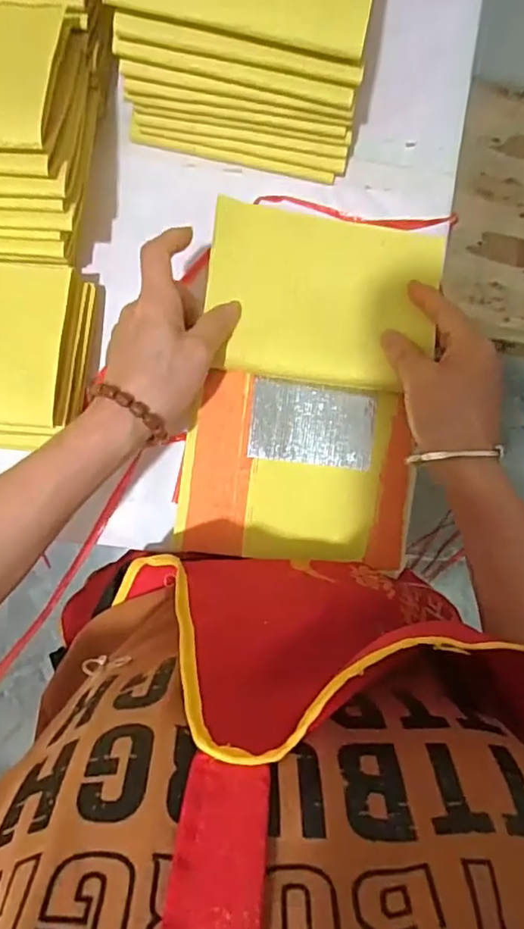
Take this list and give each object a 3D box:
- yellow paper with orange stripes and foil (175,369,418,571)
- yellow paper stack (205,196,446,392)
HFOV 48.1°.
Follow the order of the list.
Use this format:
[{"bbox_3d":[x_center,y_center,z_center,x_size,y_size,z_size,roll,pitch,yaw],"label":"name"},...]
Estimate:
[{"bbox_3d":[0.026,0.004,0.405,0.155,0.005,0.144,6,88,-3],"label":"yellow paper with orange stripes and foil"},{"bbox_3d":[0.041,-0.115,0.403,0.152,0.017,0.113,6,88,-3],"label":"yellow paper stack"}]

